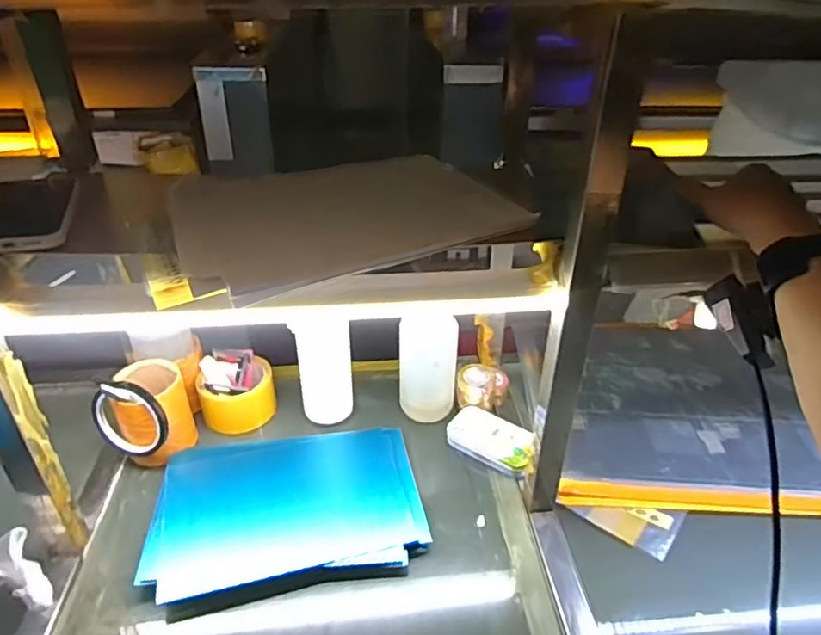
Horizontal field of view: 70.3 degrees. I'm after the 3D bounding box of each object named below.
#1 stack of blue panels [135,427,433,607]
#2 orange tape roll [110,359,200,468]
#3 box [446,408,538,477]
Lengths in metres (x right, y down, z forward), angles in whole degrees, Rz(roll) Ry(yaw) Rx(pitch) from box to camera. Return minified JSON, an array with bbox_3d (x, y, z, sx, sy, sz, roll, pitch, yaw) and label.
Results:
[{"bbox_3d":[-0.134,0.203,0.647,0.282,0.020,0.191,-6,34,-11],"label":"stack of blue panels"},{"bbox_3d":[-0.305,0.112,0.693,0.072,0.100,0.076,1,33,0],"label":"orange tape roll"},{"bbox_3d":[0.100,0.151,0.726,0.116,0.017,0.066,17,54,24],"label":"box"}]

